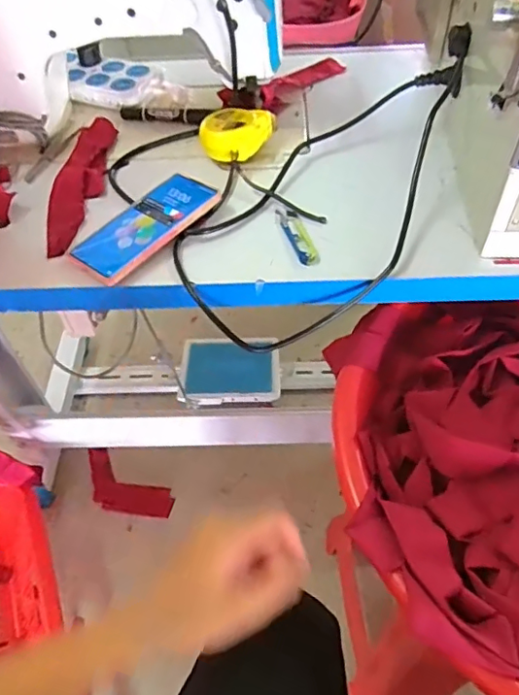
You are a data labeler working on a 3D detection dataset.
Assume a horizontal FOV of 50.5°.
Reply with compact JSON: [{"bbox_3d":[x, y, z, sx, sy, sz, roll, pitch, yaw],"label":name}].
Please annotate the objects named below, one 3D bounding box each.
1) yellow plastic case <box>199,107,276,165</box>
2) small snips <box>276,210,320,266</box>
[{"bbox_3d":[-0.029,-0.267,0.676,0.067,0.031,0.089,25,57,20],"label":"yellow plastic case"},{"bbox_3d":[0.042,-0.123,0.596,0.024,0.009,0.091,-15,53,-9],"label":"small snips"}]

